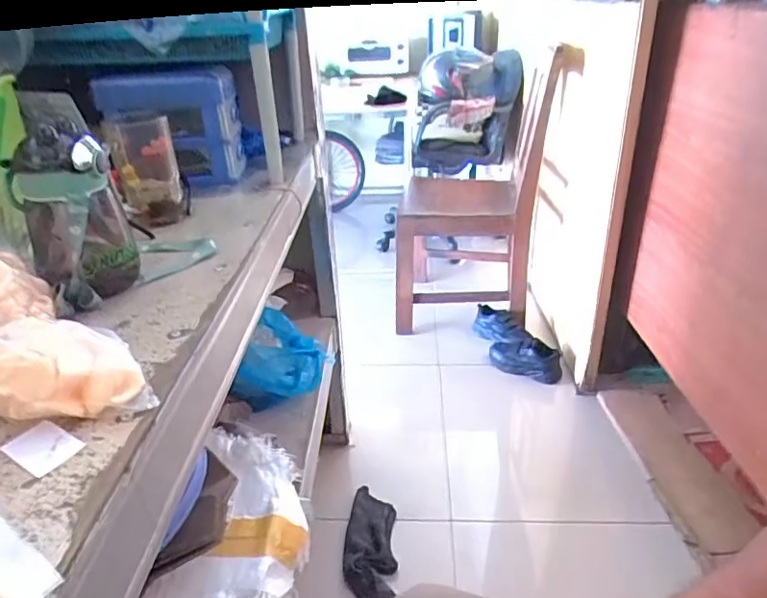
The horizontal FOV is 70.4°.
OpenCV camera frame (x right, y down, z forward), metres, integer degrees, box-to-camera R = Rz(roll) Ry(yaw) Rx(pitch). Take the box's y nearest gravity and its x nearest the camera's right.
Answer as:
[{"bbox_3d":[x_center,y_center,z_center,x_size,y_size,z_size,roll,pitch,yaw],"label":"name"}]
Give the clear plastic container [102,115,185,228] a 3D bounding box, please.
[{"bbox_3d":[-0.288,-0.159,0.665,0.067,0.122,0.065,-10,30,-13],"label":"clear plastic container"}]

